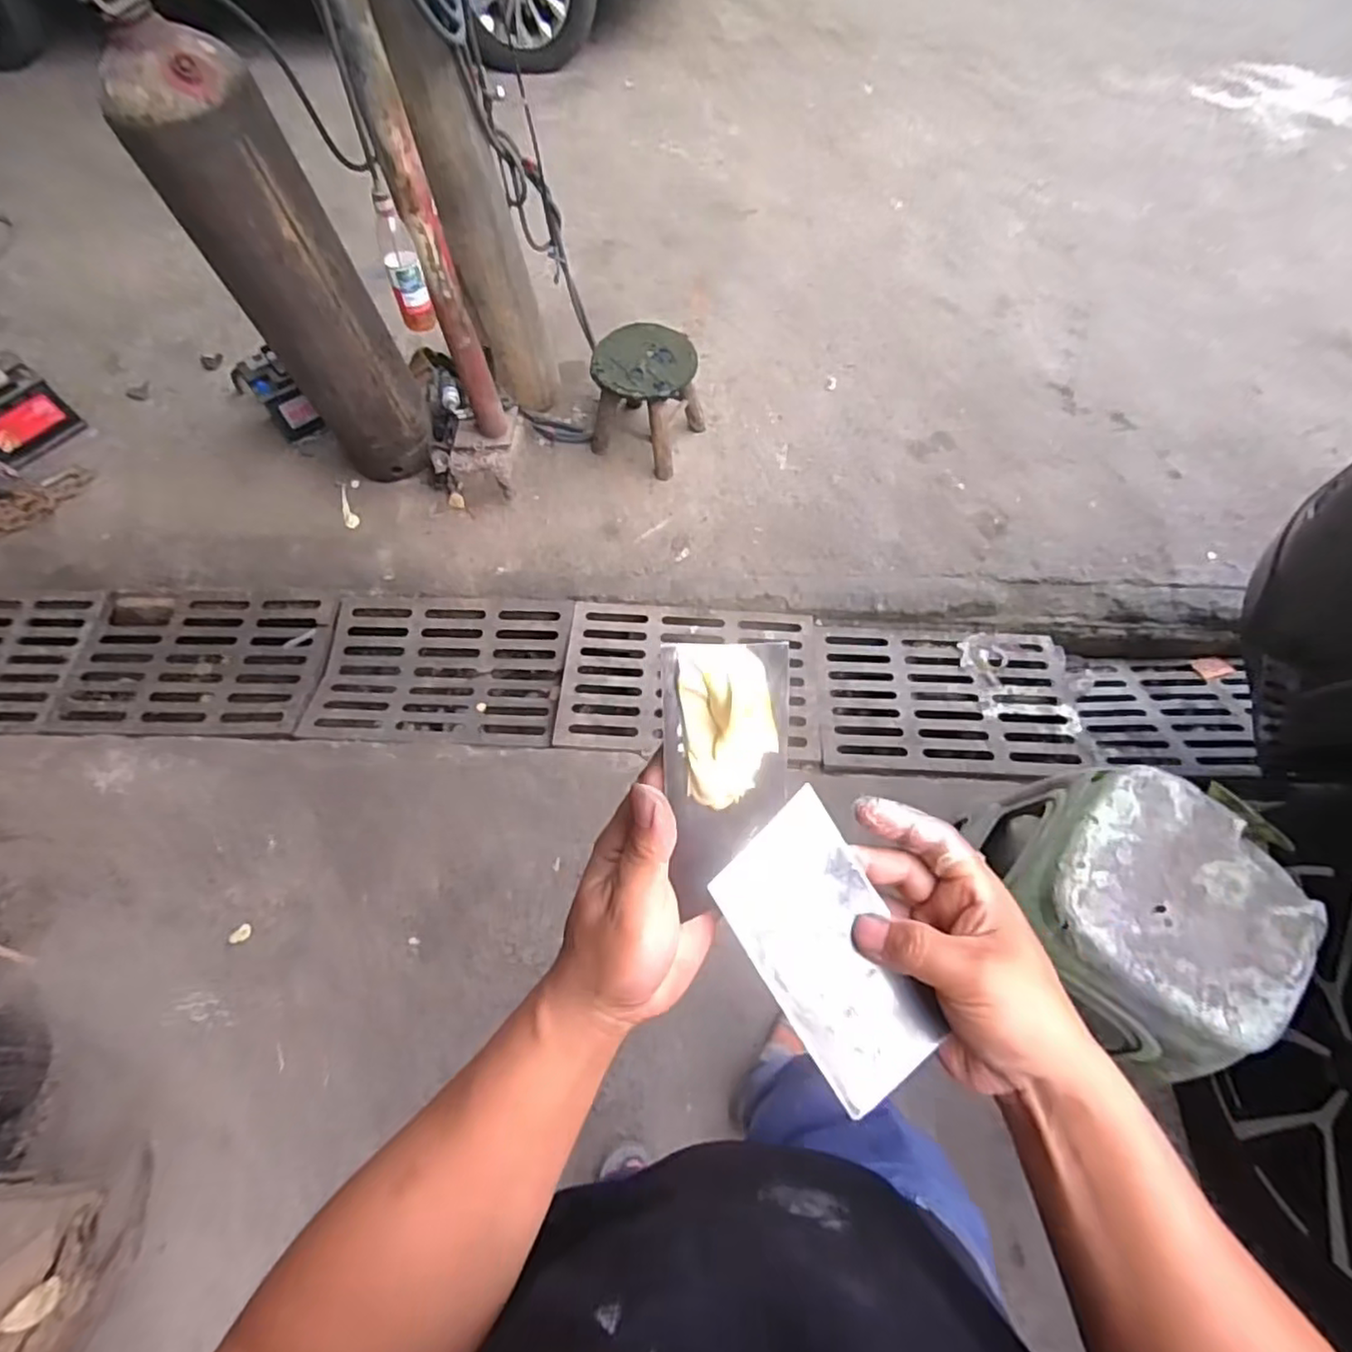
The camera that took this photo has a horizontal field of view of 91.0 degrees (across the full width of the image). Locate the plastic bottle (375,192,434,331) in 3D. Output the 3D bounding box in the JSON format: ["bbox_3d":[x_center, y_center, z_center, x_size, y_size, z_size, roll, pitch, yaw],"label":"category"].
[{"bbox_3d":[-0.524,-0.783,1.278,0.069,0.228,0.076,-18,64,-9],"label":"plastic bottle"}]

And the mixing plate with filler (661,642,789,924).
[{"bbox_3d":[0.028,0.044,0.310,0.070,0.126,0.013,-15,23,-32],"label":"mixing plate with filler"}]

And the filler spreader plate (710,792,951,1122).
[{"bbox_3d":[0.077,0.134,0.331,0.074,0.007,0.132,-30,82,-17],"label":"filler spreader plate"}]

